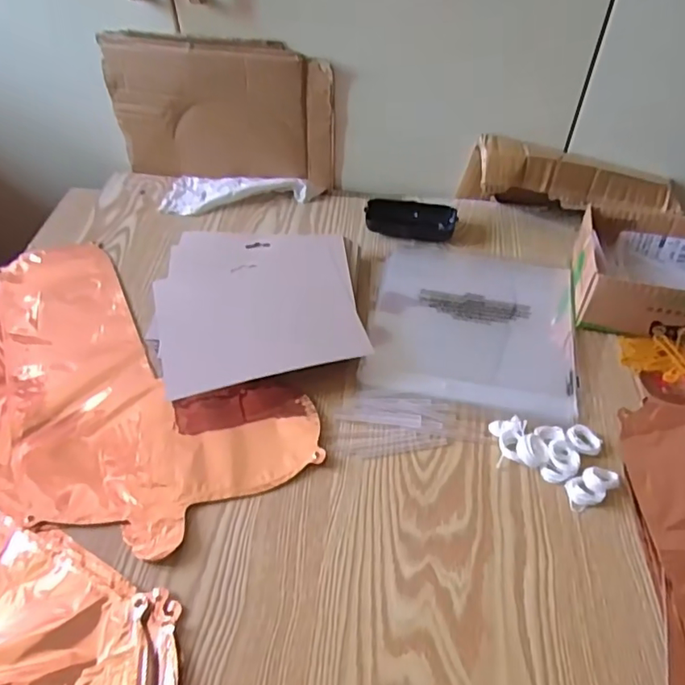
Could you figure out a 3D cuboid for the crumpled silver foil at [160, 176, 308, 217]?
[{"bbox_3d":[-0.139,-0.190,0.713,0.178,0.025,0.077,7,48,6],"label":"crumpled silver foil"}]

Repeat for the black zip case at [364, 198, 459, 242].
[{"bbox_3d":[0.084,-0.150,0.679,0.108,0.027,0.044,2,48,2],"label":"black zip case"}]

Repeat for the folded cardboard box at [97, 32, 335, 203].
[{"bbox_3d":[-0.149,-0.279,0.688,0.272,0.176,0.034,11,48,10],"label":"folded cardboard box"}]

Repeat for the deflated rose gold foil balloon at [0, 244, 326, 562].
[{"bbox_3d":[-0.241,0.033,0.528,0.425,0.005,0.222,33,55,26],"label":"deflated rose gold foil balloon"}]

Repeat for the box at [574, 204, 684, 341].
[{"bbox_3d":[0.336,-0.065,0.569,0.177,0.068,0.137,10,48,8],"label":"box"}]

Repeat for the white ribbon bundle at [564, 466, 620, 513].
[{"bbox_3d":[0.202,0.116,0.447,0.045,0.014,0.025,-20,51,-18],"label":"white ribbon bundle"}]

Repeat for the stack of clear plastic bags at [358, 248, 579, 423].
[{"bbox_3d":[0.135,-0.025,0.581,0.203,0.008,0.220,9,48,8],"label":"stack of clear plastic bags"}]

